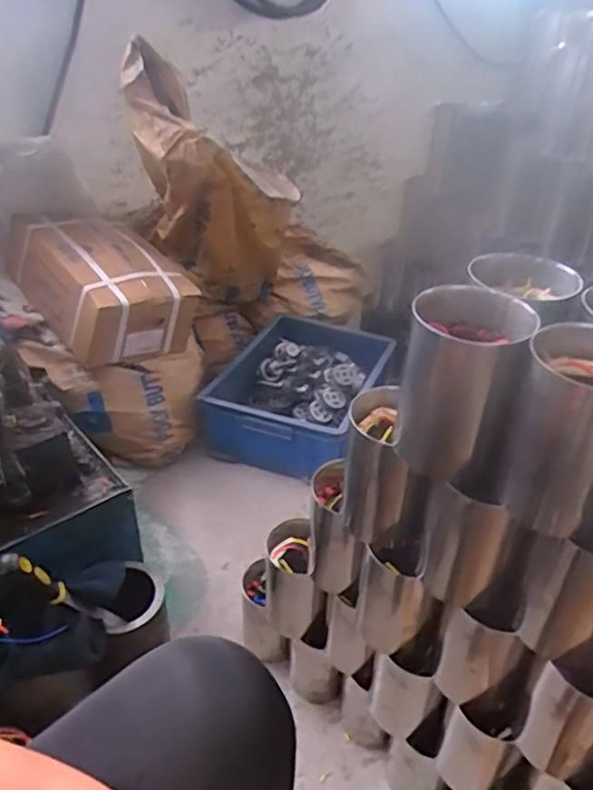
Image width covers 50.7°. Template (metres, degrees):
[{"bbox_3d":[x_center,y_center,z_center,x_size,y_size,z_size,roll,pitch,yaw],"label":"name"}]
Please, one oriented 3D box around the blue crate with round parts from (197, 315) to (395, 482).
[{"bbox_3d":[0.005,0.007,1.370,0.307,0.176,0.362,14,37,16],"label":"blue crate with round parts"}]

